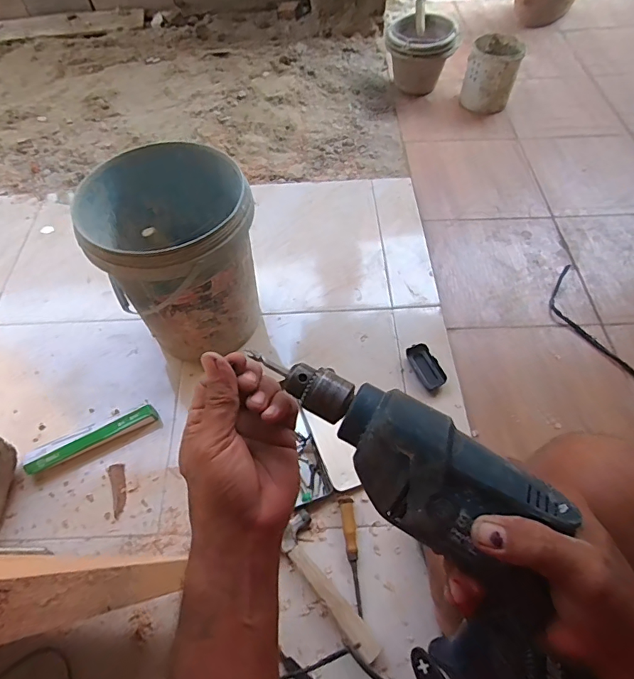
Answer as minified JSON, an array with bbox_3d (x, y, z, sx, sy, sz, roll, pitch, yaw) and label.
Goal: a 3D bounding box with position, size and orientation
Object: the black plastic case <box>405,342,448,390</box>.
[{"bbox_3d":[0.242,0.060,1.000,0.054,0.028,0.108,-20,60,-13],"label":"black plastic case"}]

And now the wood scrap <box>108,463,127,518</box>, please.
[{"bbox_3d":[-0.386,0.293,0.878,0.033,0.006,0.103,-14,59,-10],"label":"wood scrap"}]

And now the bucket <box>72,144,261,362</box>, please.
[{"bbox_3d":[-0.274,-0.164,0.928,0.290,0.323,0.290,-1,57,1],"label":"bucket"}]

